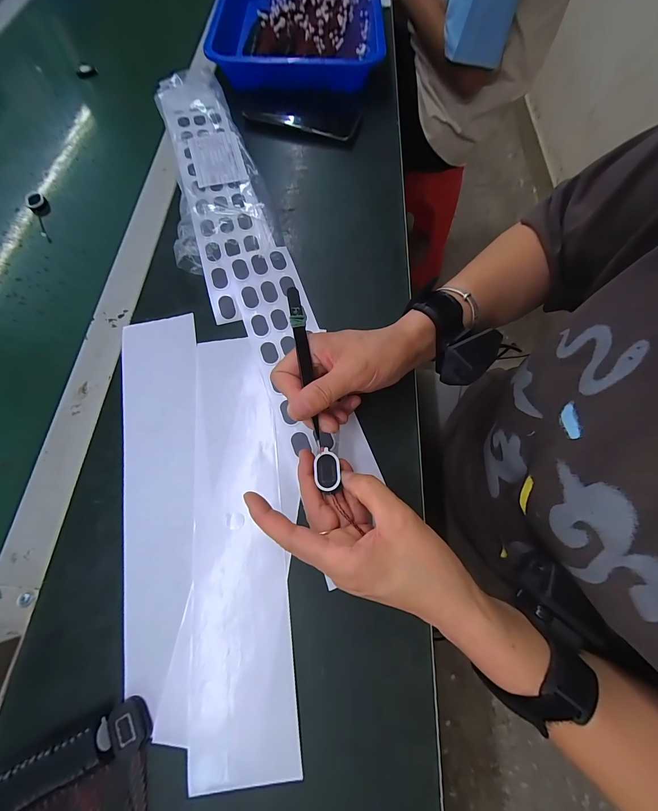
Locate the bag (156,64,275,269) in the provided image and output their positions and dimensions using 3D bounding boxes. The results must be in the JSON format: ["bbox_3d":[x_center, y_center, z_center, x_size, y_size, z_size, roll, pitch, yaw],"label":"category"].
[{"bbox_3d":[-0.157,-0.331,0.420,0.114,0.032,0.369,-14,68,-6],"label":"bag"}]

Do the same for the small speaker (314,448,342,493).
[{"bbox_3d":[-0.001,0.051,0.246,0.018,0.007,0.032,-6,68,-3],"label":"small speaker"}]

